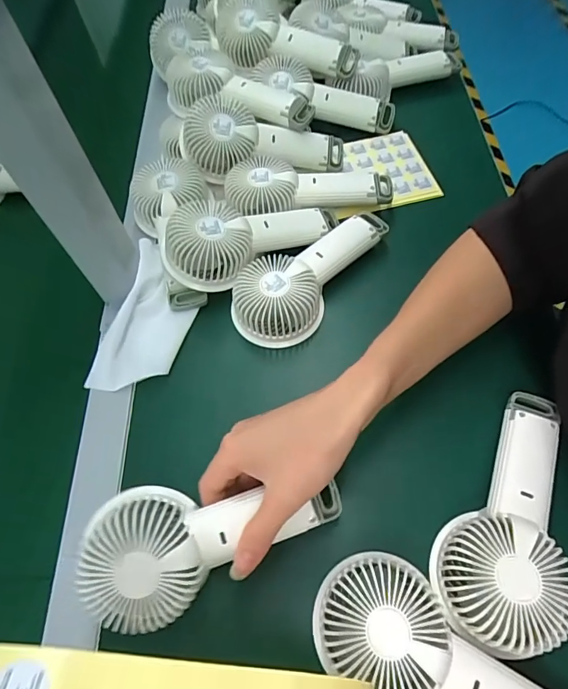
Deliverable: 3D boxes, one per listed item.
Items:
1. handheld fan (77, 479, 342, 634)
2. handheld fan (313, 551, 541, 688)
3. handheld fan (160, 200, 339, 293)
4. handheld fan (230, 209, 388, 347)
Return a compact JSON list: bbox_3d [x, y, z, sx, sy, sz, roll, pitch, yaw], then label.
[{"bbox_3d":[-0.045,0.129,0.298,0.175,0.029,0.083,-12,62,-11],"label":"handheld fan"},{"bbox_3d":[0.110,0.202,0.273,0.186,0.038,0.082,22,66,15],"label":"handheld fan"},{"bbox_3d":[-0.030,-0.114,0.439,0.187,0.052,0.078,-19,62,-20],"label":"handheld fan"},{"bbox_3d":[0.025,-0.076,0.428,0.078,0.036,0.179,36,70,20],"label":"handheld fan"}]

